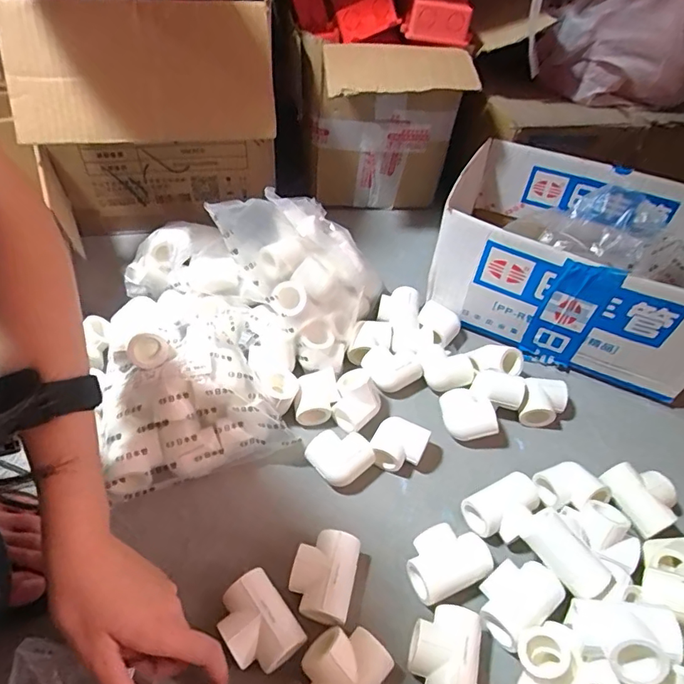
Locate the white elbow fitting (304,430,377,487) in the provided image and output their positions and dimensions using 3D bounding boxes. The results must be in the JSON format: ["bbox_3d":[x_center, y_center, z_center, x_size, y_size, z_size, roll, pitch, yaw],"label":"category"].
[{"bbox_3d":[-0.002,0.112,0.464,0.053,0.035,0.050,34,55,22],"label":"white elbow fitting"}]

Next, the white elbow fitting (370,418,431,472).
[{"bbox_3d":[0.056,0.102,0.477,0.048,0.037,0.046,27,53,17],"label":"white elbow fitting"}]

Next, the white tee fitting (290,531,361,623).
[{"bbox_3d":[-0.015,0.189,0.391,0.048,0.040,0.063,14,50,6],"label":"white tee fitting"}]

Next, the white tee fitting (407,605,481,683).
[{"bbox_3d":[0.075,0.233,0.362,0.047,0.039,0.062,16,50,8],"label":"white tee fitting"}]

